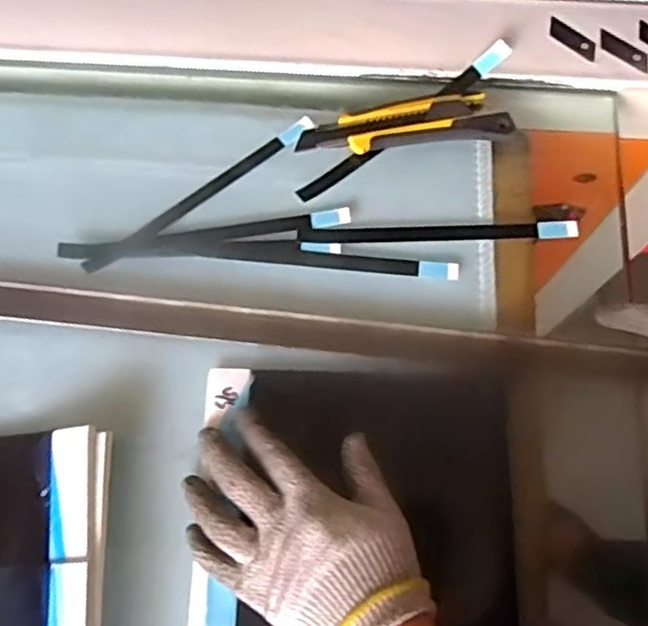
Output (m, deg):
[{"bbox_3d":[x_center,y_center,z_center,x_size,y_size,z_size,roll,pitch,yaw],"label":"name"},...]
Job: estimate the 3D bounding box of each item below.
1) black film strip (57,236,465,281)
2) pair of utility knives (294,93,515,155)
[{"bbox_3d":[-0.047,-0.042,0.516,0.288,0.005,0.019,3,77,-1],"label":"black film strip"},{"bbox_3d":[0.062,-0.144,0.544,0.160,0.019,0.034,-8,73,-2],"label":"pair of utility knives"}]

